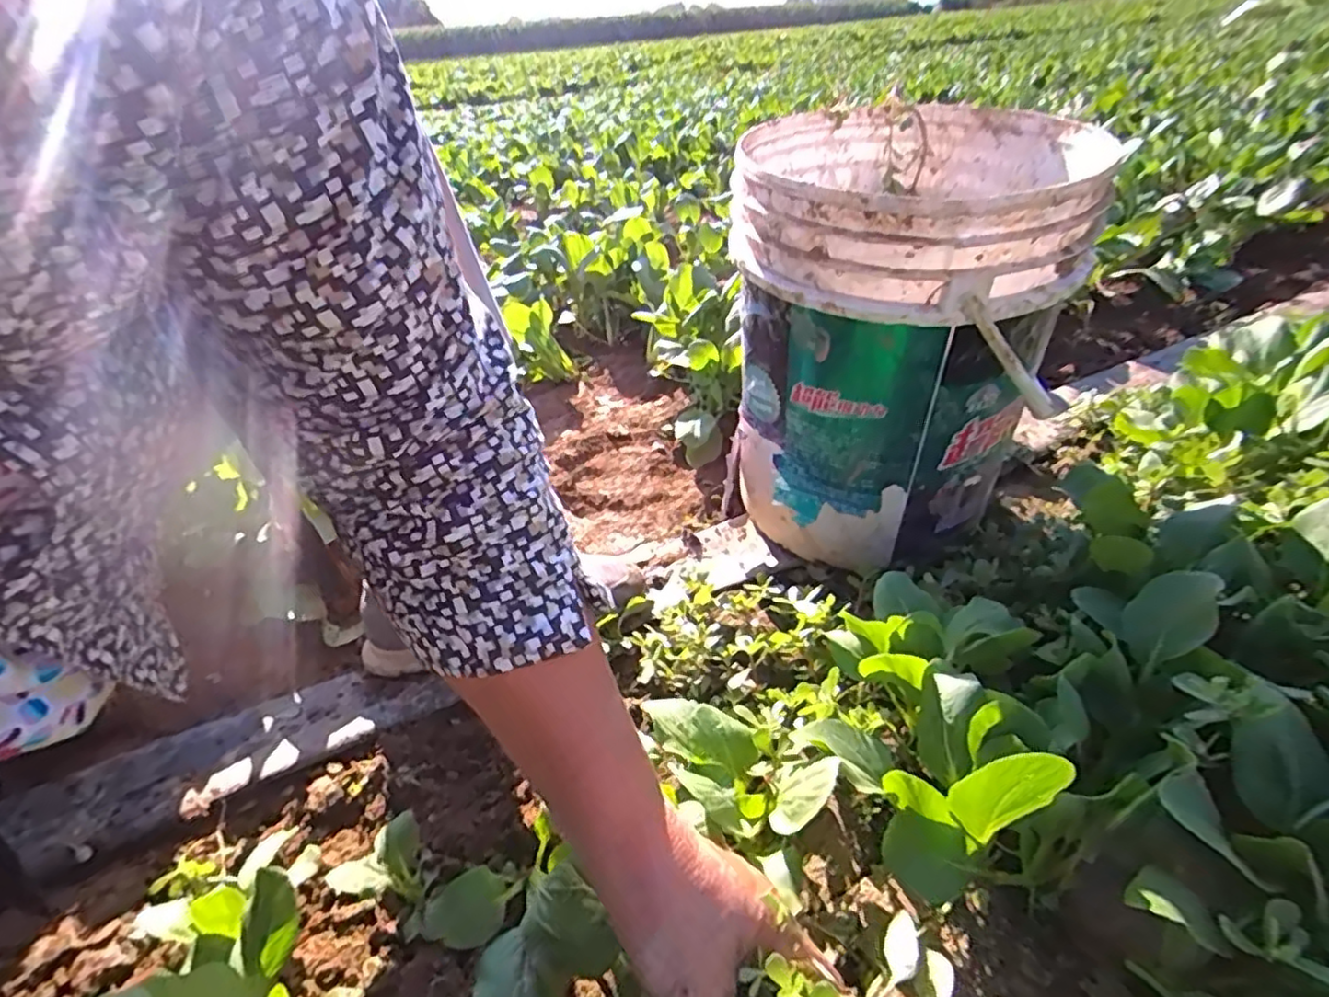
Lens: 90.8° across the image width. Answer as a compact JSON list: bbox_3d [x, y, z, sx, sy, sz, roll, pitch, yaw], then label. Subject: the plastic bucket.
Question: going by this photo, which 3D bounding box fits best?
[{"bbox_3d":[0.215,-0.146,0.643,0.277,0.352,0.317,12,38,20],"label":"plastic bucket"}]

